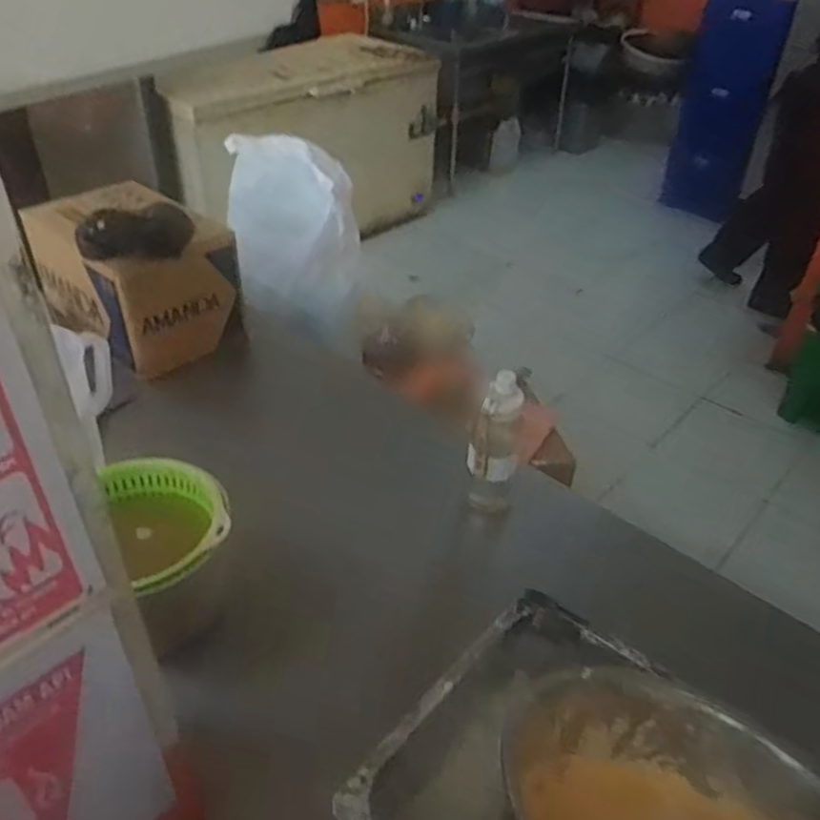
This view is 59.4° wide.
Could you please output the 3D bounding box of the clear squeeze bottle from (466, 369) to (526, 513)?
[{"bbox_3d":[0.127,0.060,1.084,0.071,0.248,0.060,9,39,9],"label":"clear squeeze bottle"}]

